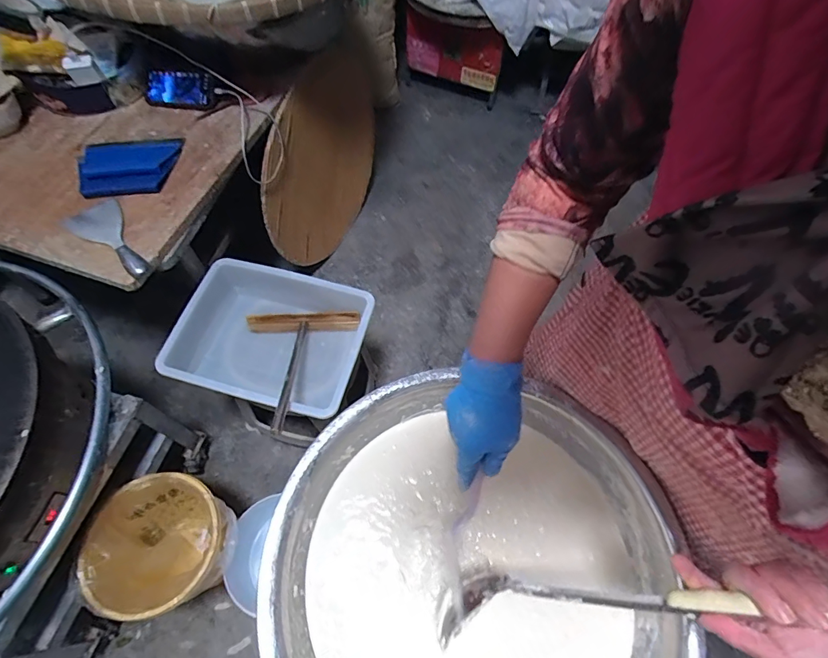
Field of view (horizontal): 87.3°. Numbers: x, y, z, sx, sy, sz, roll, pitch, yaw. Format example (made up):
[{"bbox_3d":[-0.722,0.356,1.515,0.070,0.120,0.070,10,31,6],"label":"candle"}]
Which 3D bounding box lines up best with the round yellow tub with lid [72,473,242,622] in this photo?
[{"bbox_3d":[-0.502,0.468,0.918,0.242,0.260,0.242,1,61,-2],"label":"round yellow tub with lid"}]

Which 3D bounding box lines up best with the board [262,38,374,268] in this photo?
[{"bbox_3d":[-0.261,-0.470,1.277,0.024,0.583,0.531,26,63,12],"label":"board"}]

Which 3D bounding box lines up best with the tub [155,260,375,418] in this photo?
[{"bbox_3d":[-0.285,0.027,0.914,0.356,0.159,0.287,15,61,6],"label":"tub"}]

